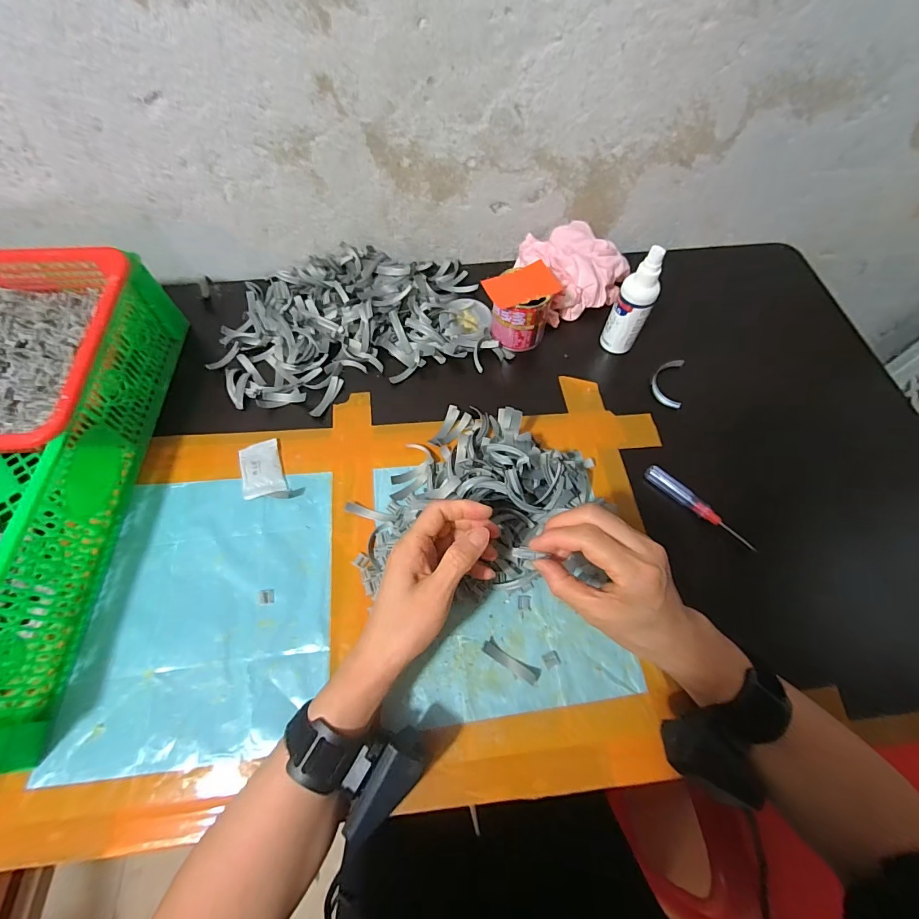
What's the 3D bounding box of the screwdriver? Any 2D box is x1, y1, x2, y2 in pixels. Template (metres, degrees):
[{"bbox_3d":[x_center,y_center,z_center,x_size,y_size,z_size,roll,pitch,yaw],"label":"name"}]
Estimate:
[{"bbox_3d":[0.239,0.048,0.427,0.115,0.016,0.018,39,69,18],"label":"screwdriver"}]

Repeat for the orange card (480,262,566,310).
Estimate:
[{"bbox_3d":[0.071,-0.193,0.470,0.077,0.010,0.048,-27,71,-11],"label":"orange card"}]

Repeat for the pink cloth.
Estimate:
[{"bbox_3d":[0.147,-0.247,0.545,0.130,0.054,0.122,-24,65,-12],"label":"pink cloth"}]

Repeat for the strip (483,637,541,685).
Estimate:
[{"bbox_3d":[0.044,0.170,0.359,0.052,0.009,0.014,29,66,14],"label":"strip"}]

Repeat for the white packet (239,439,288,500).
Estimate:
[{"bbox_3d":[-0.205,0.008,0.440,0.040,0.009,0.067,-18,64,-9],"label":"white packet"}]

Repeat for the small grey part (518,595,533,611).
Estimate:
[{"bbox_3d":[0.059,0.129,0.382,0.012,0.004,0.013,3,62,1],"label":"small grey part"}]

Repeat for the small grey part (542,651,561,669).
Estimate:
[{"bbox_3d":[0.079,0.170,0.362,0.014,0.004,0.011,-21,64,-11],"label":"small grey part"}]

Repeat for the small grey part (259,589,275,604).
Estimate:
[{"bbox_3d":[-0.174,0.123,0.383,0.014,0.004,0.013,-5,62,-3],"label":"small grey part"}]

